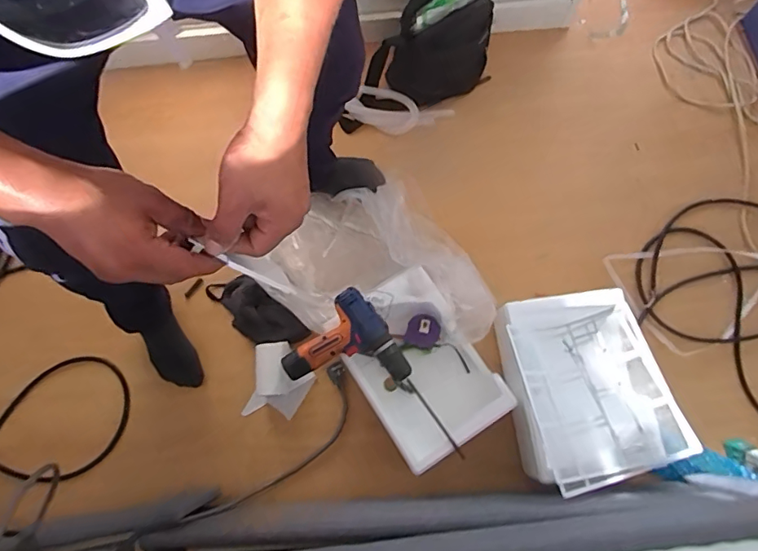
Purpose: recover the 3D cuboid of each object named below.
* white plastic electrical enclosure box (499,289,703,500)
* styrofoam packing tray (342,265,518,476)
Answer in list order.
[{"bbox_3d":[0.381,0.208,0.969,0.267,0.175,0.348,-14,75,-3],"label":"white plastic electrical enclosure box"},{"bbox_3d":[0.077,0.180,0.994,0.235,0.100,0.335,-32,77,-8],"label":"styrofoam packing tray"}]

